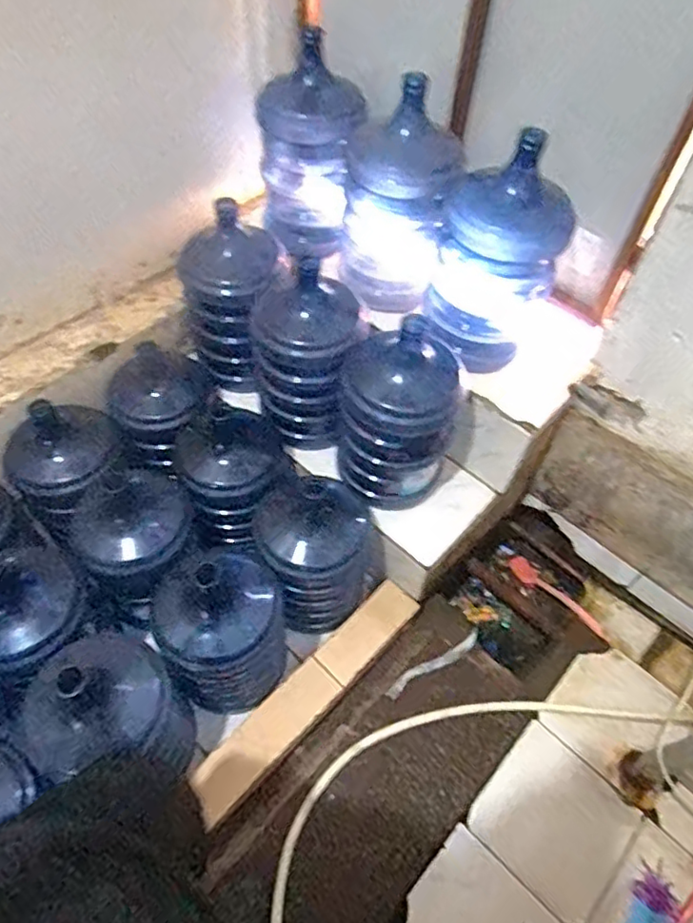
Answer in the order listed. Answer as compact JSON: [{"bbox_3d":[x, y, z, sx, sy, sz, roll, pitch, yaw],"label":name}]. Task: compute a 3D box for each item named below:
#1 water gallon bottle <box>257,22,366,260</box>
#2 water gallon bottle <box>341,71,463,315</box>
[{"bbox_3d":[-0.088,-0.748,1.528,0.257,0.449,0.262,-3,54,-5],"label":"water gallon bottle"},{"bbox_3d":[0.118,-0.598,1.441,0.268,0.423,0.247,6,54,2],"label":"water gallon bottle"}]

